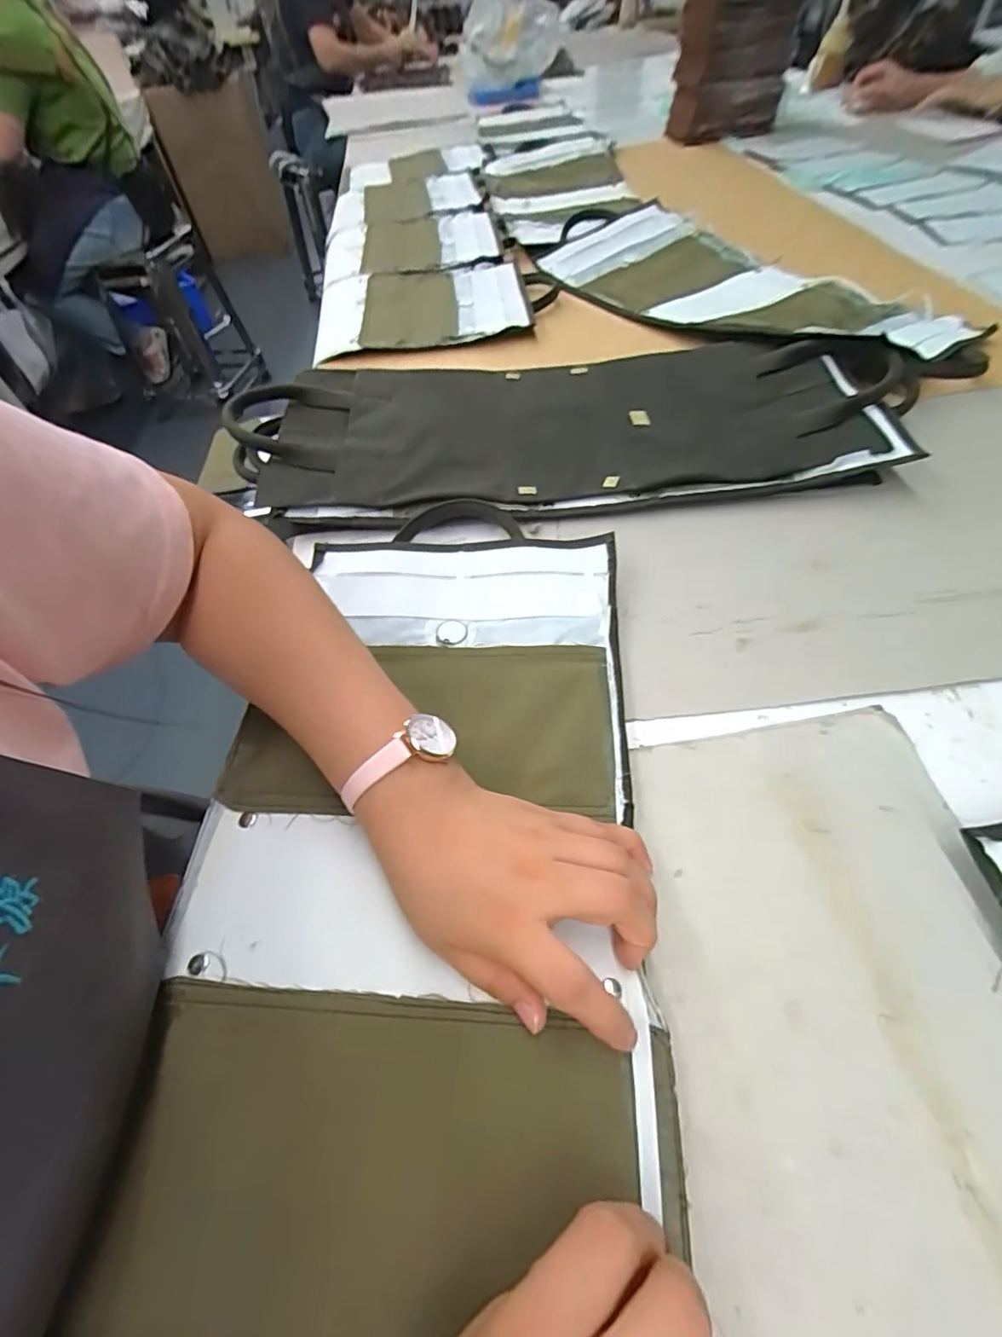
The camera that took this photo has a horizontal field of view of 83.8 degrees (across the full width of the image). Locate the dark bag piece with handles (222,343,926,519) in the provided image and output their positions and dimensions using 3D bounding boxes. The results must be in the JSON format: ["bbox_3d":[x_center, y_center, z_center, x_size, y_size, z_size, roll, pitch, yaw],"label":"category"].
[{"bbox_3d":[0.054,-0.239,0.525,0.600,0.036,0.246,-4,54,0],"label":"dark bag piece with handles"}]

